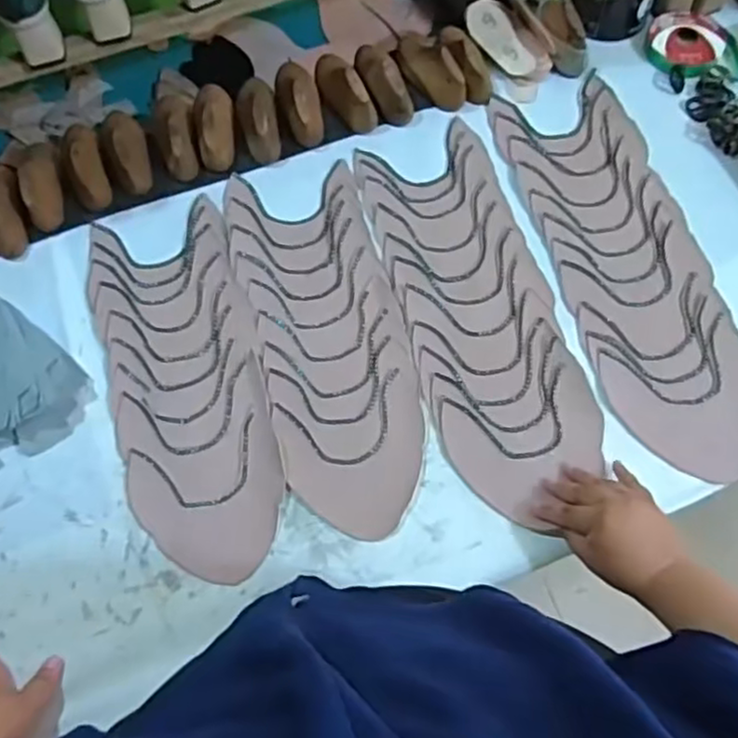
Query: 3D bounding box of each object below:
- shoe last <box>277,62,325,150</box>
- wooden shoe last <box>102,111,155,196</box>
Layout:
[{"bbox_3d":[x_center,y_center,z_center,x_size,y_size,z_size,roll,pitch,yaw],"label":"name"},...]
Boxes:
[{"bbox_3d":[-0.091,-0.350,0.893,0.052,0.056,0.127,-17,67,-5],"label":"shoe last"},{"bbox_3d":[-0.312,-0.288,0.870,0.047,0.076,0.122,-21,67,-6],"label":"wooden shoe last"}]

